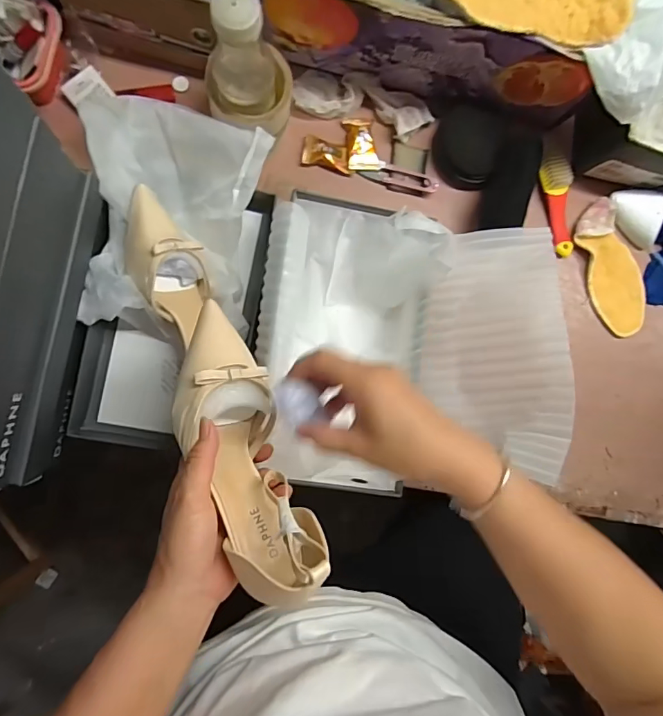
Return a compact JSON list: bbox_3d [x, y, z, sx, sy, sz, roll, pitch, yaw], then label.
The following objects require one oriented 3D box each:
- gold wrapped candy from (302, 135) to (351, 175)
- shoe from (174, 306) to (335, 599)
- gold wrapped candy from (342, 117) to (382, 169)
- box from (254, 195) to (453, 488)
[{"bbox_3d":[-0.005,-0.249,0.572,0.060,0.016,0.036,7,88,-9],"label":"gold wrapped candy"},{"bbox_3d":[-0.074,0.066,0.364,0.078,0.087,0.233,-18,65,-9],"label":"shoe"},{"bbox_3d":[0.038,-0.263,0.572,0.038,0.012,0.062,-6,90,-9],"label":"gold wrapped candy"},{"bbox_3d":[0.006,-0.010,0.500,0.166,0.099,0.283,10,88,-9],"label":"box"}]

